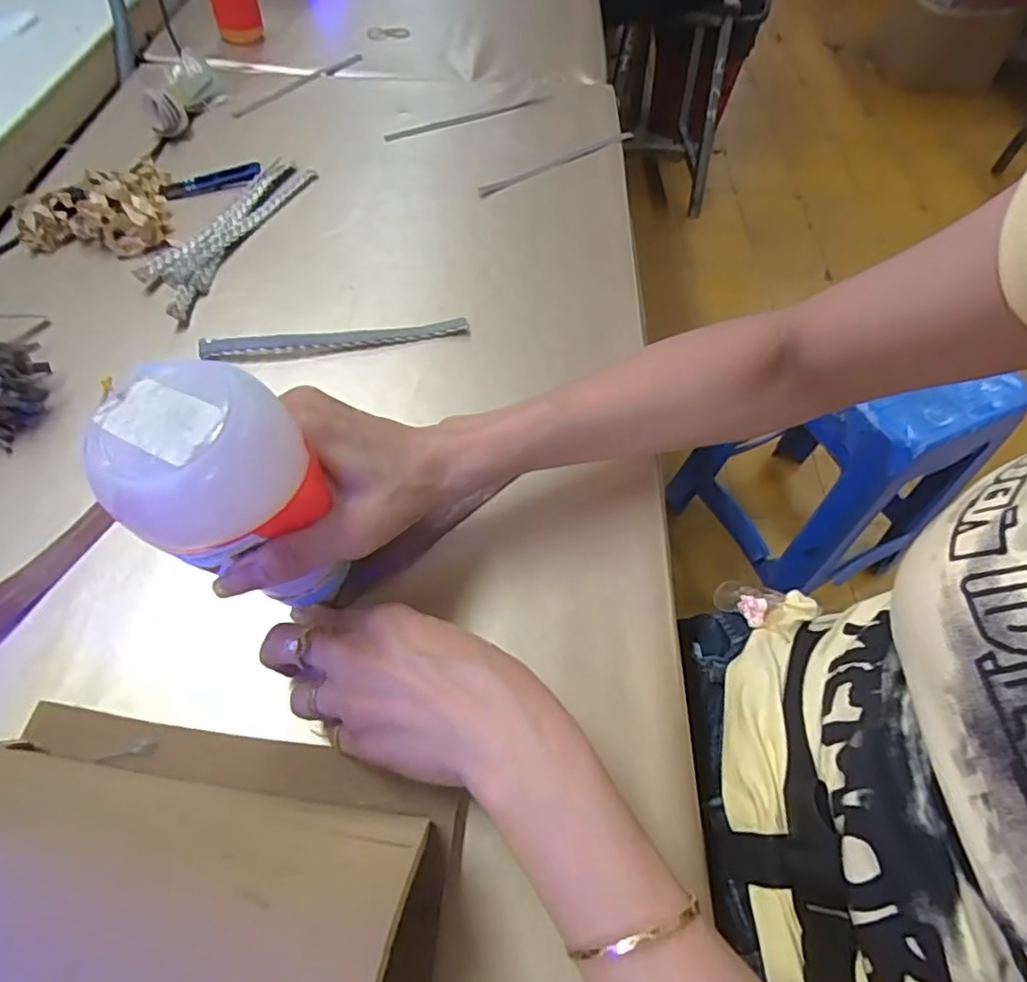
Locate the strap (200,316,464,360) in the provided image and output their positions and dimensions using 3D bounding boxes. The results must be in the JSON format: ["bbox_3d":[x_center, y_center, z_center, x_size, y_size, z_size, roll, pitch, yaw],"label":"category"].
[{"bbox_3d":[-0.128,-0.111,0.446,0.189,0.015,0.017,-7,57,-8],"label":"strap"}]

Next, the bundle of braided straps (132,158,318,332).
[{"bbox_3d":[-0.238,-0.217,0.508,0.057,0.012,0.215,15,57,6],"label":"bundle of braided straps"}]

